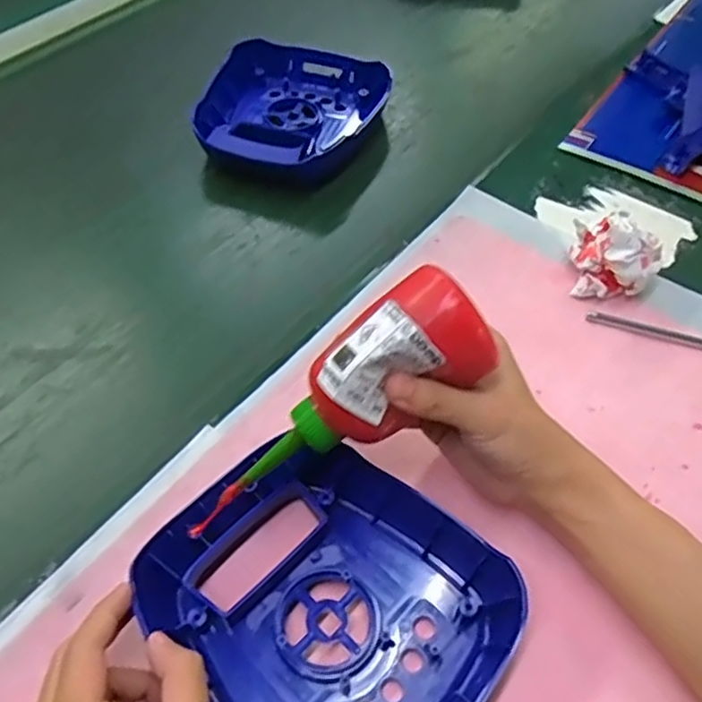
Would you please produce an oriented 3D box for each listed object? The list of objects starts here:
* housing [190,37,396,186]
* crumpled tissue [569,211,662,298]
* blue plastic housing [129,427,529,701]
[{"bbox_3d":[-0.061,-0.227,0.665,0.166,0.045,0.194,17,54,10],"label":"housing"},{"bbox_3d":[0.201,-0.073,0.519,0.063,0.056,0.051,10,53,5],"label":"crumpled tissue"},{"bbox_3d":[-0.014,0.134,0.366,0.164,0.037,0.180,-35,62,-25],"label":"blue plastic housing"}]

